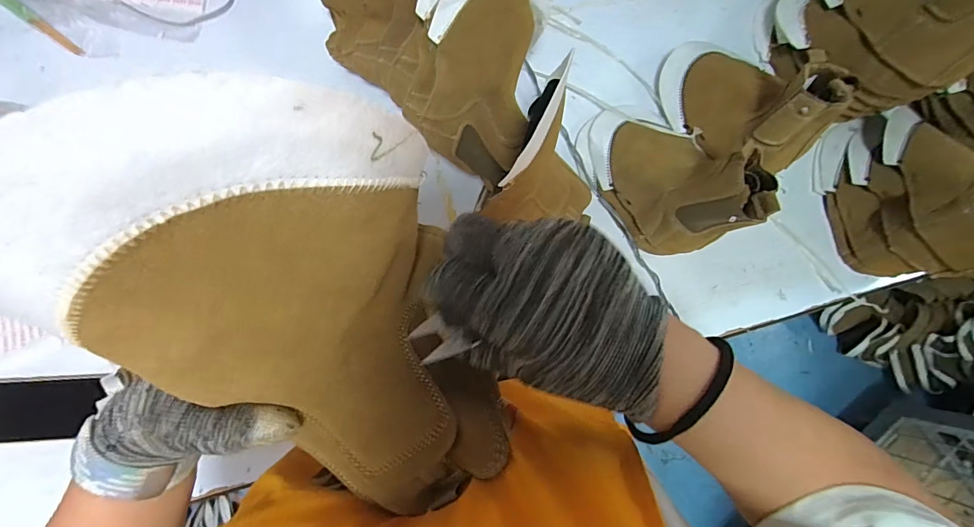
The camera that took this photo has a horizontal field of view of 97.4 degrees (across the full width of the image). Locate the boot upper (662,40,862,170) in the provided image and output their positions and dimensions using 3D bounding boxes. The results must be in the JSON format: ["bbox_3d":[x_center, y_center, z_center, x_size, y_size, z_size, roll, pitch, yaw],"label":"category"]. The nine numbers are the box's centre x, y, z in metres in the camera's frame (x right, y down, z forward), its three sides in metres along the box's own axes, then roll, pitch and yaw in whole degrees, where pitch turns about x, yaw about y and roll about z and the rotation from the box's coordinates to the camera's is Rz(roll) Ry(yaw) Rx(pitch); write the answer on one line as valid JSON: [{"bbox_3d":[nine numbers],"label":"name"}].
[{"bbox_3d":[0.368,-0.247,0.607,0.154,0.153,0.223,-7,82,-6],"label":"boot upper"}]

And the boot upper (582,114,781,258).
[{"bbox_3d":[0.255,-0.142,0.599,0.158,0.159,0.244,-30,85,-8],"label":"boot upper"}]

